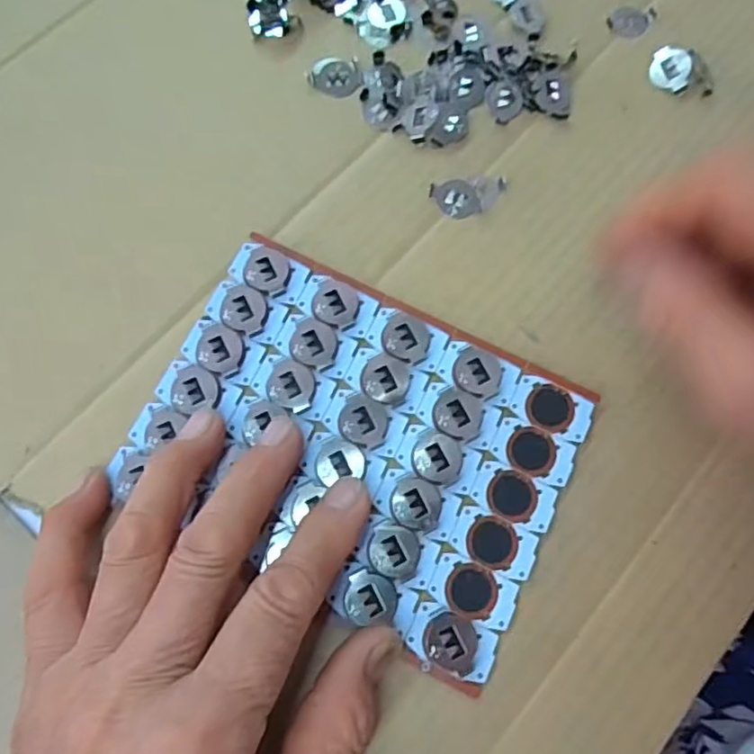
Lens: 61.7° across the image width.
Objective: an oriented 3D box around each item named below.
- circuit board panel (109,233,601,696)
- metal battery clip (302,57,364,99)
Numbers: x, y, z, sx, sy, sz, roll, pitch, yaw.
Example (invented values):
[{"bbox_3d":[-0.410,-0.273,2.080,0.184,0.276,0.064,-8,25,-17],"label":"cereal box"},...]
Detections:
[{"bbox_3d":[-0.007,0.023,0.230,0.147,0.005,0.110,26,75,6],"label":"circuit board panel"},{"bbox_3d":[-0.019,-0.132,0.276,0.025,0.004,0.019,-2,75,-2],"label":"metal battery clip"}]

